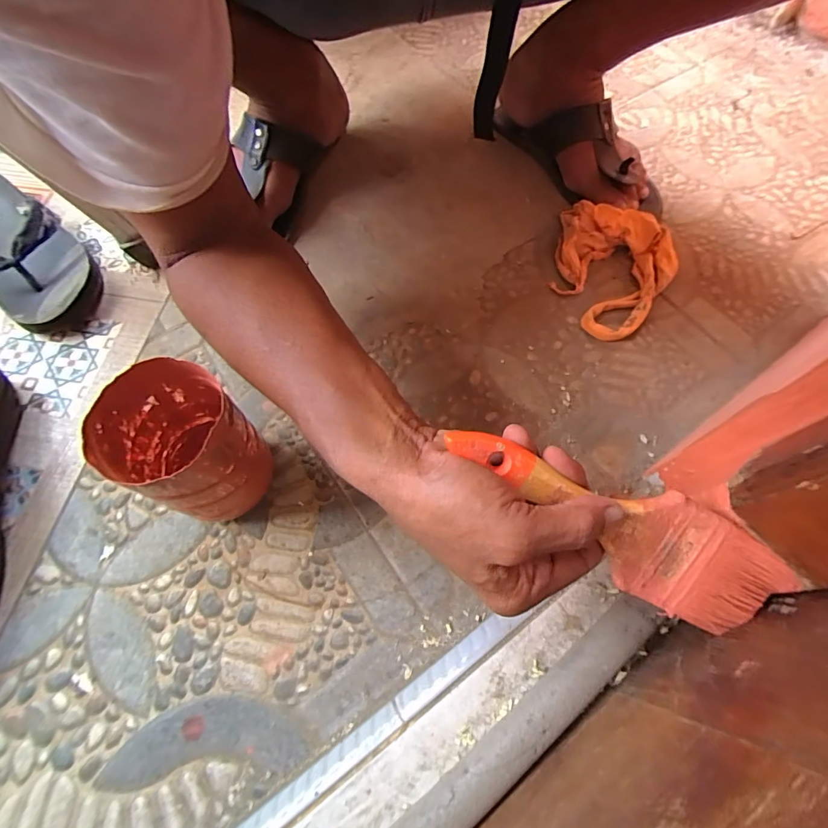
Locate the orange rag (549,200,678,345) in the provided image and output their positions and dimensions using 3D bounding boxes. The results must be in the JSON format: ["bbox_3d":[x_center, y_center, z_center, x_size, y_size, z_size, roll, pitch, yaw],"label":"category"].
[{"bbox_3d":[0.212,-0.156,0.474,0.128,0.039,0.157,21,67,9],"label":"orange rag"}]

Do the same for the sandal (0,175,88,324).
[{"bbox_3d":[-0.434,-0.187,0.472,0.261,0.062,0.101,41,71,17],"label":"sandal"}]

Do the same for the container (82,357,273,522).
[{"bbox_3d":[-0.163,0.028,0.330,0.086,0.130,0.083,0,65,0],"label":"container"}]

